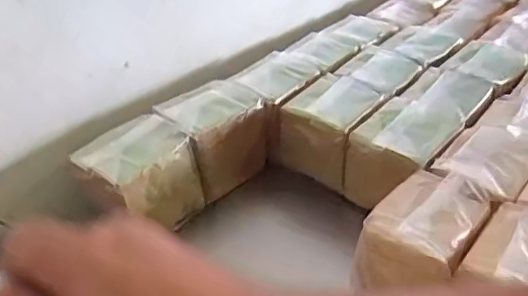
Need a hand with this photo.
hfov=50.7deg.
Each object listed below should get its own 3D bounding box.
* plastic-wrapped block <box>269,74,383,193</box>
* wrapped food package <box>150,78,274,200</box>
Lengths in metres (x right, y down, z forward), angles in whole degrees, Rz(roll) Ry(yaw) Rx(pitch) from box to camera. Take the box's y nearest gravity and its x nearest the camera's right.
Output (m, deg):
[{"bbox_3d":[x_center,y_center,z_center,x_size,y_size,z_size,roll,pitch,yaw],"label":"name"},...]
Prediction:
[{"bbox_3d":[0.094,-0.031,0.837,0.117,0.102,0.138,20,39,25],"label":"plastic-wrapped block"},{"bbox_3d":[-0.074,-0.012,0.822,0.138,0.131,0.118,-23,41,-30],"label":"wrapped food package"}]

